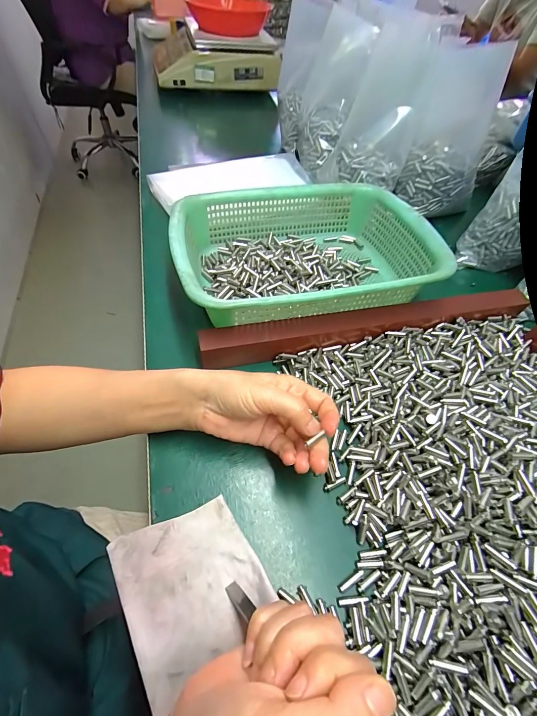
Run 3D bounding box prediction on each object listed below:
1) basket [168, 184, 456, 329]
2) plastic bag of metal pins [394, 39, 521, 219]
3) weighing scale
[{"bbox_3d":[0.043,-0.131,0.390,0.292,0.071,0.220,-8,56,-9],"label":"basket"},{"bbox_3d":[0.275,-0.328,0.480,0.121,0.199,0.068,23,56,12],"label":"plastic bag of metal pins"},{"bbox_3d":[-0.153,-0.855,0.904,0.323,0.098,0.323,-7,54,-6],"label":"weighing scale"}]

